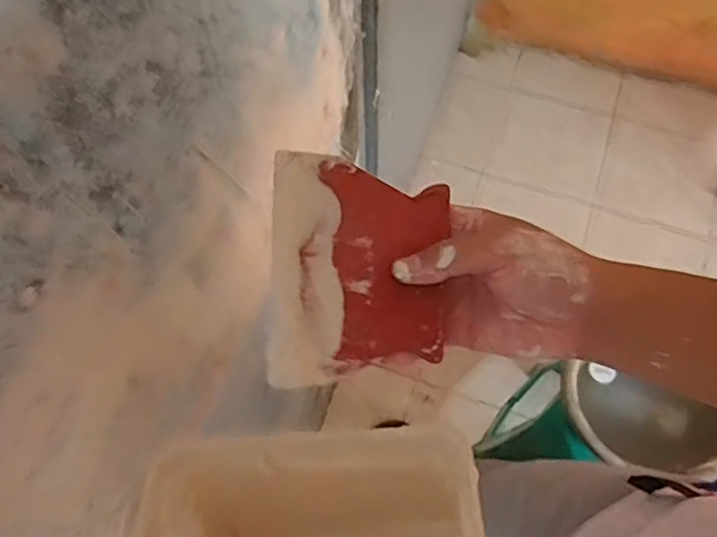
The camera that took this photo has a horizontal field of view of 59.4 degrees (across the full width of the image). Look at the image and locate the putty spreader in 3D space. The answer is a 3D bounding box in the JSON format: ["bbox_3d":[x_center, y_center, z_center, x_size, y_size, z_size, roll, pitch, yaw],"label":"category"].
[{"bbox_3d":[0.002,0.001,0.352,0.105,0.004,0.120,1,91,-22],"label":"putty spreader"}]

